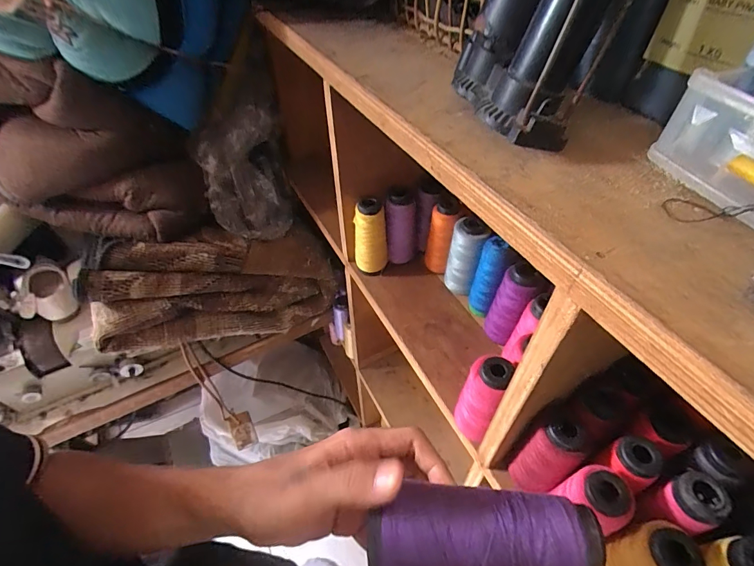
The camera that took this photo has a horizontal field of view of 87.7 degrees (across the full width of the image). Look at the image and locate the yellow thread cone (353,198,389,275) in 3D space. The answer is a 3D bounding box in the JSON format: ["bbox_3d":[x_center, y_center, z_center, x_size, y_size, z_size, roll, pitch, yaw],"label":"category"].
[{"bbox_3d":[-0.009,-0.063,0.545,0.043,0.113,0.038,-3,48,-2],"label":"yellow thread cone"}]

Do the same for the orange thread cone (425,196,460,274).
[{"bbox_3d":[0.090,-0.063,0.550,0.035,0.105,0.045,8,49,8],"label":"orange thread cone"}]

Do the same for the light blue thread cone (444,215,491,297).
[{"bbox_3d":[0.115,-0.035,0.516,0.041,0.113,0.037,11,50,11],"label":"light blue thread cone"}]

